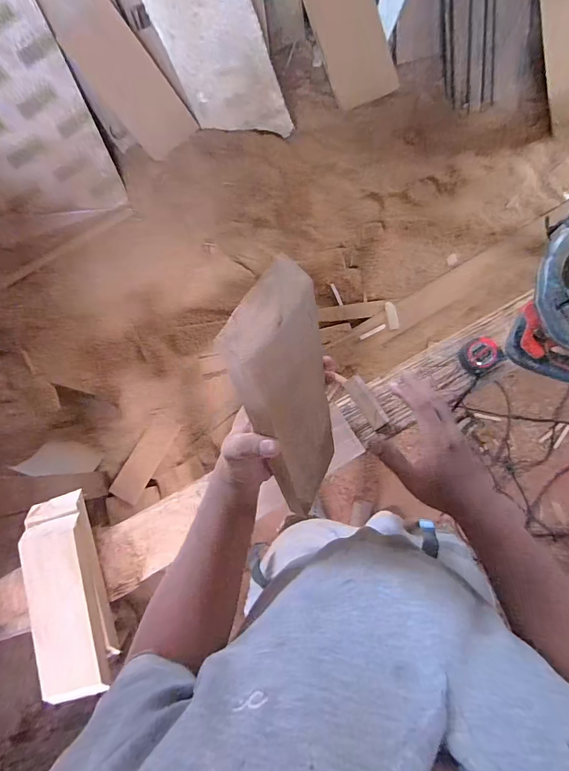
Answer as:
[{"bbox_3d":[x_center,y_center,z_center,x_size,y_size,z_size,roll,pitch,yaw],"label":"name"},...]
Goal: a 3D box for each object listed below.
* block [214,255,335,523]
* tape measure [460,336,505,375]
[{"bbox_3d":[0.011,0.033,0.414,0.026,0.325,0.120,17,58,23],"label":"block"},{"bbox_3d":[0.377,-0.060,0.735,0.064,0.042,0.067,-28,80,-3],"label":"tape measure"}]

